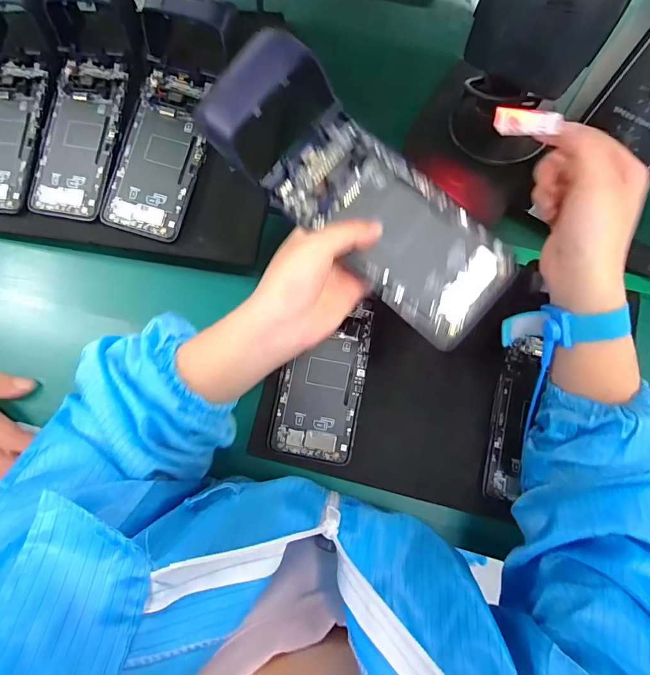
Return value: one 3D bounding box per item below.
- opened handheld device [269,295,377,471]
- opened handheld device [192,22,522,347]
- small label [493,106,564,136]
[{"bbox_3d":[-0.003,0.039,0.382,0.079,0.010,0.151,11,79,3],"label":"opened handheld device"},{"bbox_3d":[0.025,-0.091,0.262,0.217,0.033,0.082,41,82,-7],"label":"opened handheld device"},{"bbox_3d":[0.136,-0.145,0.270,0.041,0.004,0.022,10,83,11],"label":"small label"}]

